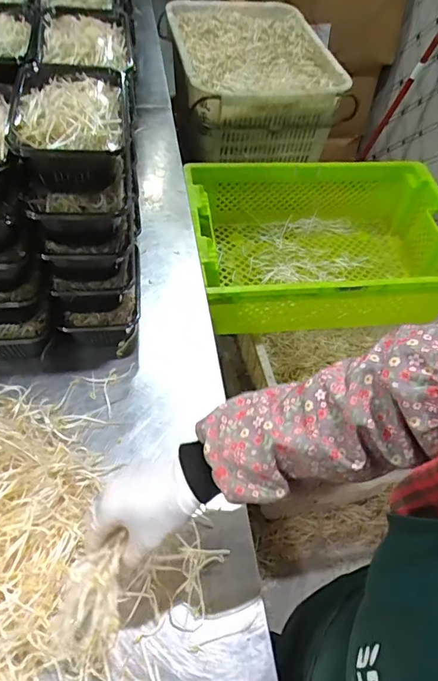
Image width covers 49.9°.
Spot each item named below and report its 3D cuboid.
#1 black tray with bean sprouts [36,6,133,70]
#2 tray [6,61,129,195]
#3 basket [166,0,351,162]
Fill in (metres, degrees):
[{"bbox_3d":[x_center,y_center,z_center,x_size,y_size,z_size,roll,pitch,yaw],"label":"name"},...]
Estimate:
[{"bbox_3d":[-0.177,-0.392,0.619,0.115,0.032,0.139,-7,54,-11],"label":"black tray with bean sprouts"},{"bbox_3d":[-0.165,-0.240,0.542,0.122,0.073,0.177,2,53,-4],"label":"tray"},{"bbox_3d":[0.070,-0.704,1.285,0.379,0.261,0.500,-6,54,-10],"label":"basket"}]

